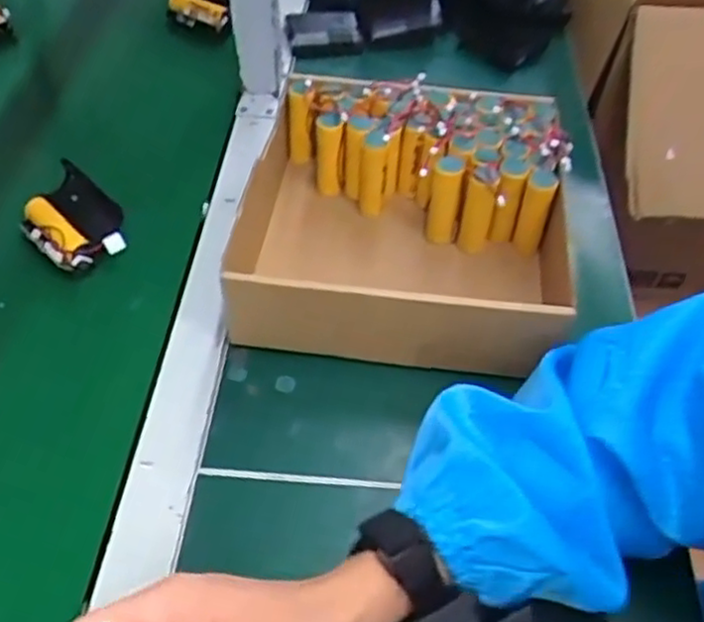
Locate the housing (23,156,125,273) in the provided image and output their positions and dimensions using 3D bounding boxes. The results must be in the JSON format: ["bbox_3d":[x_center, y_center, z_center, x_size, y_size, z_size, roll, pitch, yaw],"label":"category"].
[{"bbox_3d":[-0.214,-0.069,0.555,0.065,0.026,0.098,-52,52,7],"label":"housing"}]

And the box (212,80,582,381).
[{"bbox_3d":[0.049,-0.069,0.545,0.238,0.093,0.227,8,48,2],"label":"box"}]

